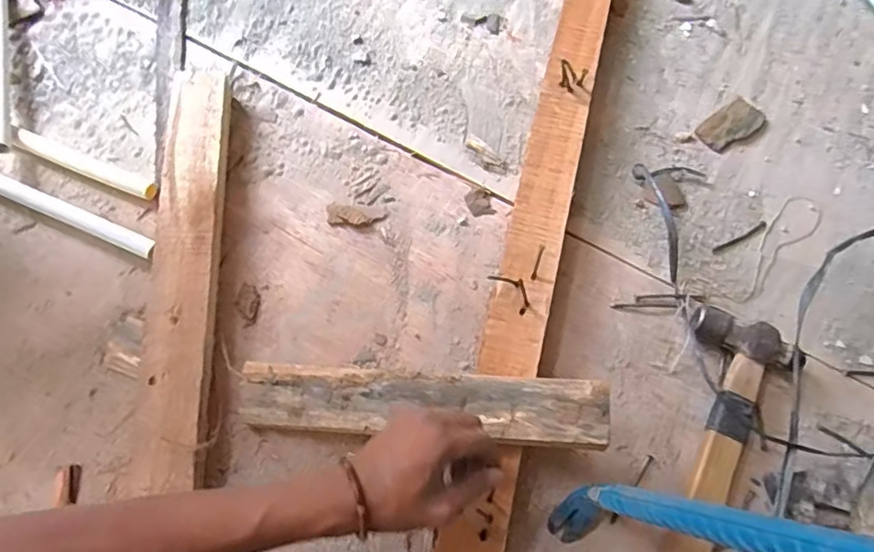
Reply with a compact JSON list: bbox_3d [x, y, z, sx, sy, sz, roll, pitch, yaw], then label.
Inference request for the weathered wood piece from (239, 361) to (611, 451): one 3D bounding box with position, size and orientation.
[{"bbox_3d":[-0.017,0.114,0.521,0.328,0.016,0.058,2,69,8],"label":"weathered wood piece"}]

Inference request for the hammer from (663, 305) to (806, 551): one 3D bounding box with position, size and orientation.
[{"bbox_3d":[0.262,0.179,0.553,0.095,0.035,0.297,23,71,7],"label":"hammer"}]

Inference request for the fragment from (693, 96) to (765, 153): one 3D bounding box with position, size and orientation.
[{"bbox_3d":[0.360,-0.185,0.709,0.087,0.009,0.049,-37,75,-14],"label":"fragment"}]

